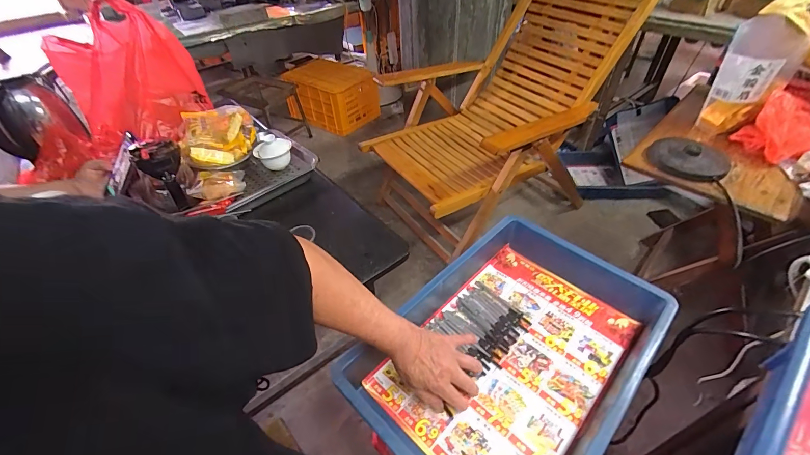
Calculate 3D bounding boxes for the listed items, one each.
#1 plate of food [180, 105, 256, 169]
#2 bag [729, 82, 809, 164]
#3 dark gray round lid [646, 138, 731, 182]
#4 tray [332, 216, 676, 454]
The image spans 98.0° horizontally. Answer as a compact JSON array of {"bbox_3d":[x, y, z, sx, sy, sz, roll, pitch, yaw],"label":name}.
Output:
[{"bbox_3d":[-0.419,-0.206,0.800,0.147,0.081,0.144,-18,45,-15],"label":"plate of food"},{"bbox_3d":[0.842,-0.219,0.750,0.201,0.116,0.154,-22,46,-19],"label":"bag"},{"bbox_3d":[0.616,-0.160,0.759,0.142,0.038,0.154,-2,43,2],"label":"dark gray round lid"},{"bbox_3d":[0.155,0.172,0.509,0.429,0.081,0.284,-35,51,-30],"label":"tray"}]

